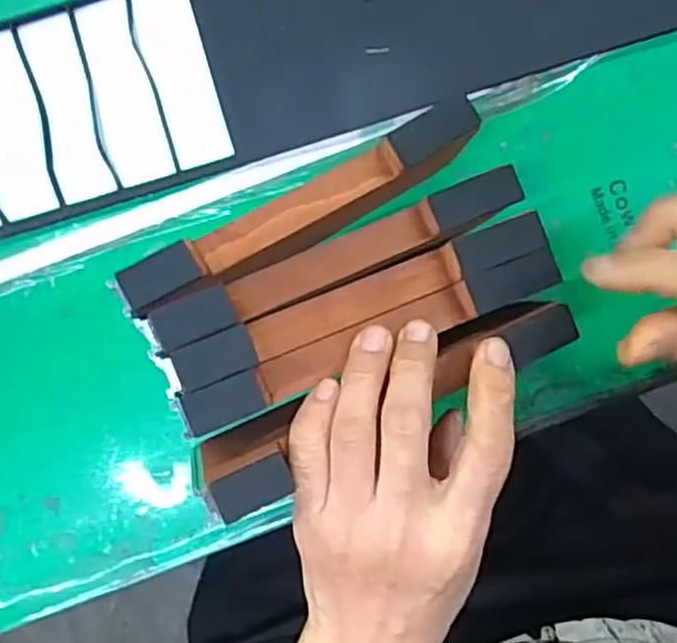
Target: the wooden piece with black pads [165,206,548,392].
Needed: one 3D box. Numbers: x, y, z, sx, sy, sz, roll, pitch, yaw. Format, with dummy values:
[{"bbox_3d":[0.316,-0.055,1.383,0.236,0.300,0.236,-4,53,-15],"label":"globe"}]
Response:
[{"bbox_3d":[0.010,-0.009,0.258,0.145,0.018,0.016,-22,87,-11],"label":"wooden piece with black pads"}]

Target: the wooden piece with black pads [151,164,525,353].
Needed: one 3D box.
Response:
[{"bbox_3d":[0.002,-0.024,0.260,0.144,0.021,0.019,-24,87,-12],"label":"wooden piece with black pads"}]

